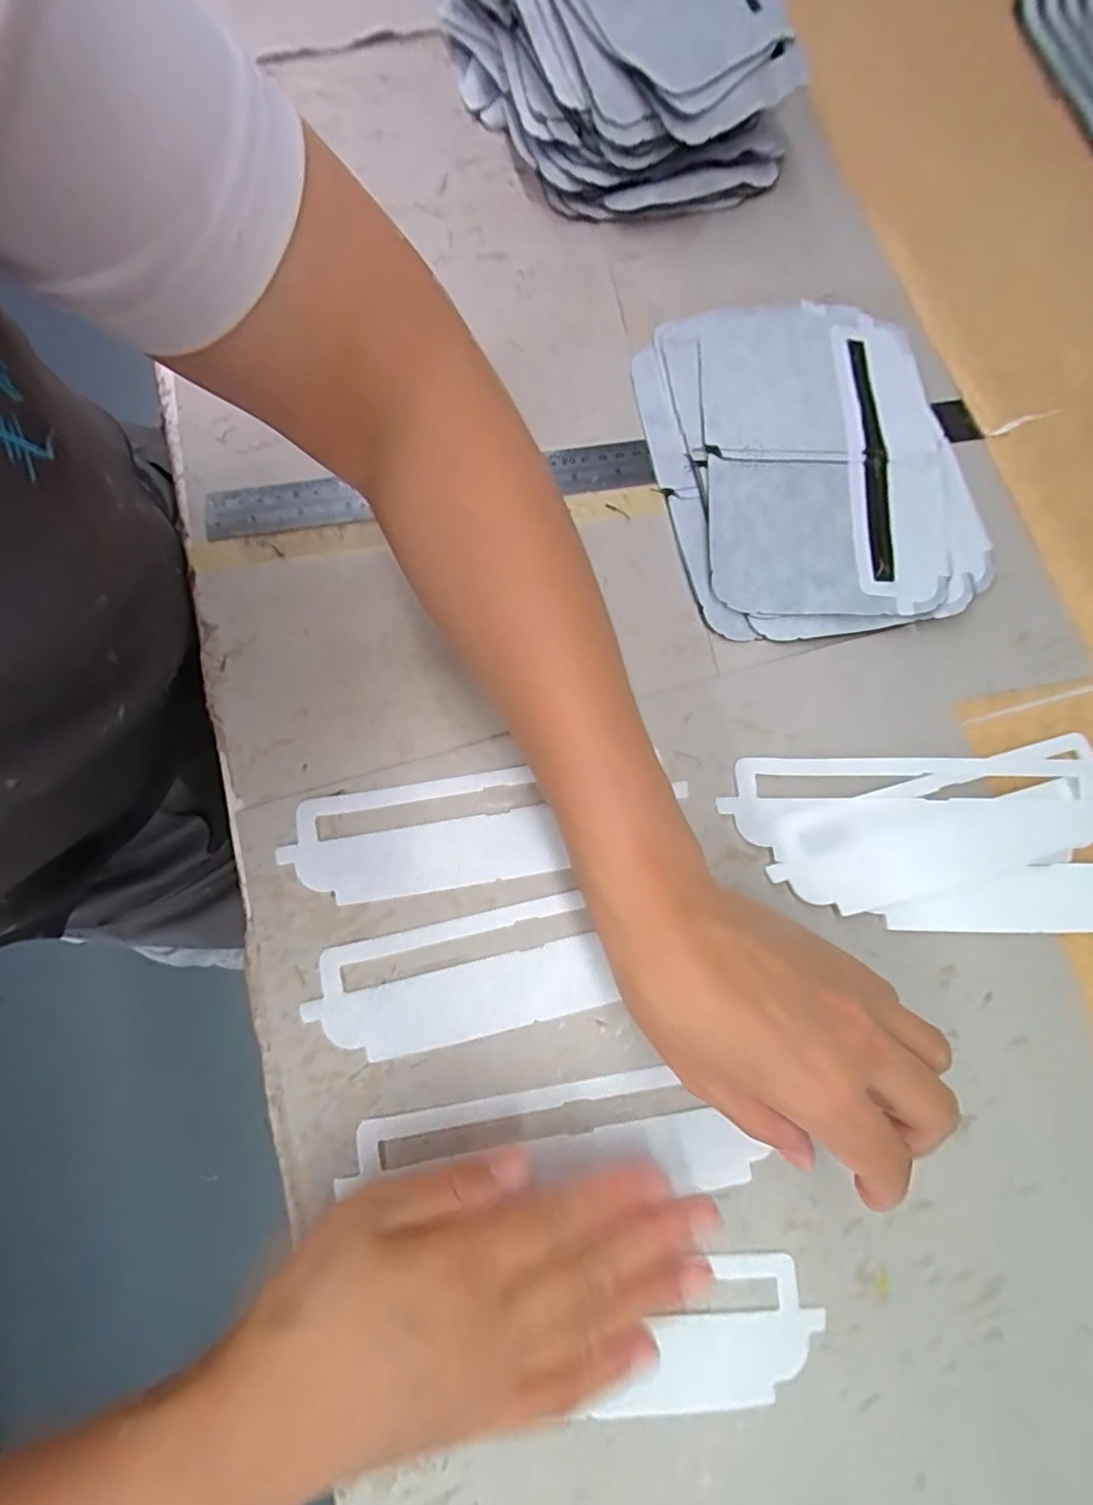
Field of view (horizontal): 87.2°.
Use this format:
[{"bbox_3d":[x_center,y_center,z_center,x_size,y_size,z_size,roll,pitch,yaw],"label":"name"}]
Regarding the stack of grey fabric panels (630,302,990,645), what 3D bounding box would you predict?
[{"bbox_3d":[0.149,-0.167,0.326,0.165,0.015,0.207,-11,77,-4],"label":"stack of grey fabric panels"}]

